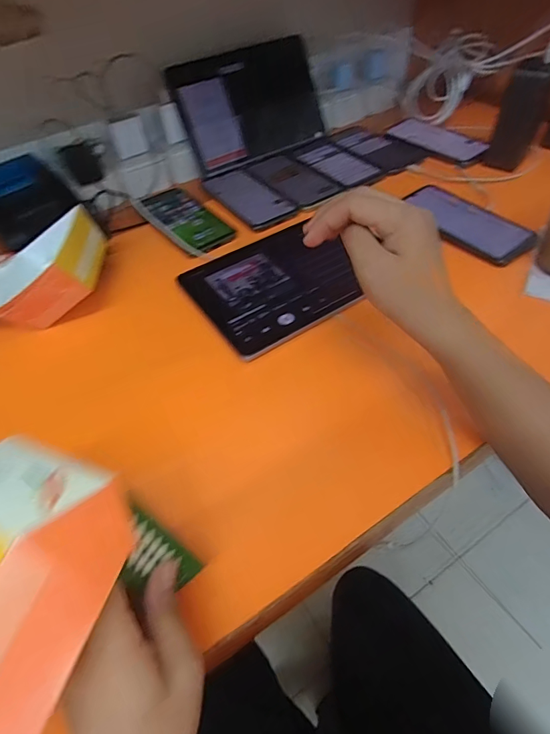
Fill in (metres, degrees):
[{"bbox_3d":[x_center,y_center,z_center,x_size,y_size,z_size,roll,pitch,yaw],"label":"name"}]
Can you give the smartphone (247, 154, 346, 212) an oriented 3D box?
[{"bbox_3d":[0.031,-0.292,0.638,0.080,0.011,0.146,-33,54,-19],"label":"smartphone"}]

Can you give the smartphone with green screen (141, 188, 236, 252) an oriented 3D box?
[{"bbox_3d":[-0.124,-0.213,0.587,0.072,0.014,0.164,-33,54,-19],"label":"smartphone with green screen"}]

